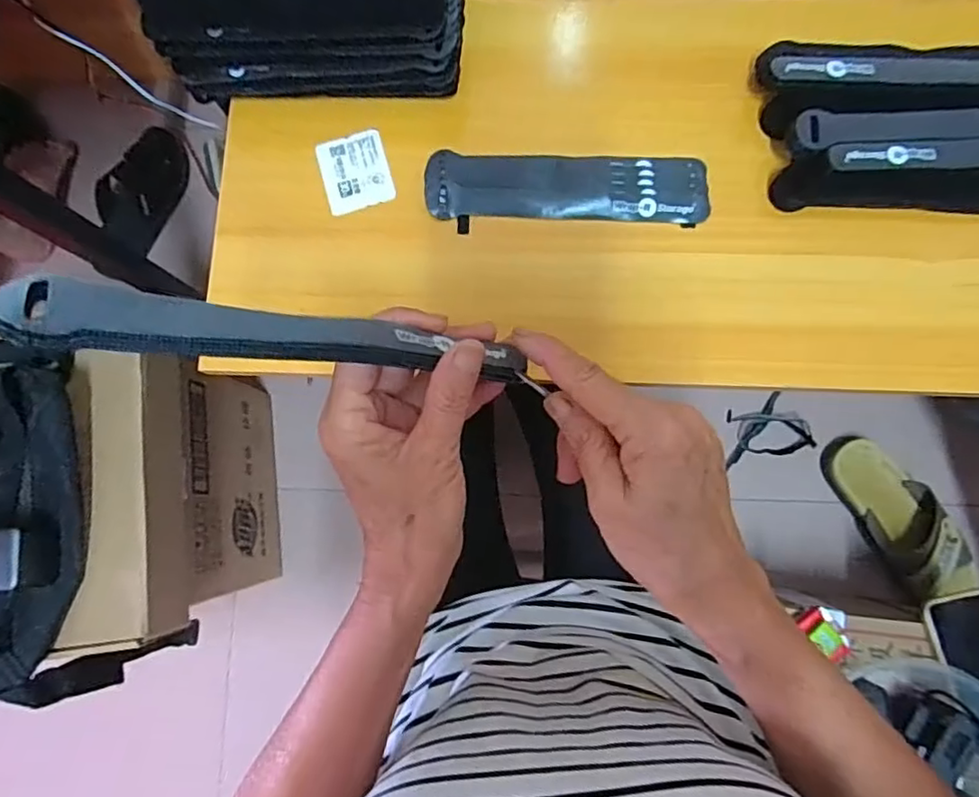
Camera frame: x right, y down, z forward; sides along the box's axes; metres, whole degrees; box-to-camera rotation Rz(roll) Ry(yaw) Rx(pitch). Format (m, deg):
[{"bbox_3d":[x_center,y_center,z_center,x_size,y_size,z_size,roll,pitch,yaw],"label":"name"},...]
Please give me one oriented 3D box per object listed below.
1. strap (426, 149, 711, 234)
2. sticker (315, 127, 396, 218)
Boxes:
[{"bbox_3d":[0.055,-0.151,0.435,0.199,0.004,0.051,3,81,3],"label":"strap"},{"bbox_3d":[-0.099,-0.168,0.449,0.049,0.004,0.058,-15,80,0],"label":"sticker"}]

